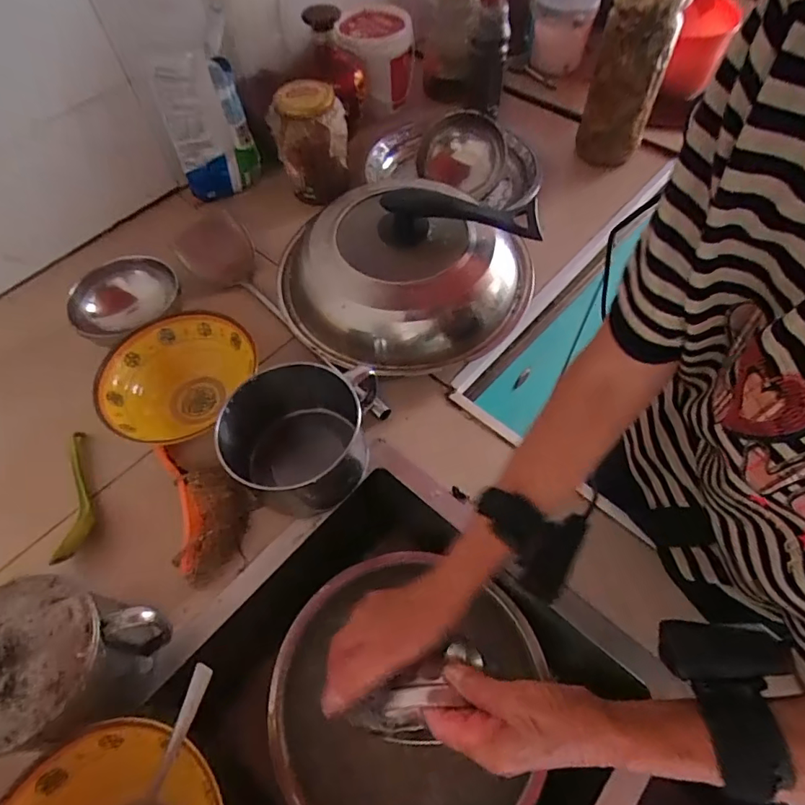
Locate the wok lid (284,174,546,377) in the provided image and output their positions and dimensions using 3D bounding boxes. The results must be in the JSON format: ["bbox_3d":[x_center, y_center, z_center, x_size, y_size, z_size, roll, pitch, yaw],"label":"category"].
[{"bbox_3d":[0.004,-0.158,0.581,0.238,0.117,0.264,40,68,22],"label":"wok lid"}]

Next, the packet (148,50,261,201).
[{"bbox_3d":[-0.273,-0.384,0.707,0.107,0.186,0.049,-27,62,-14],"label":"packet"}]

